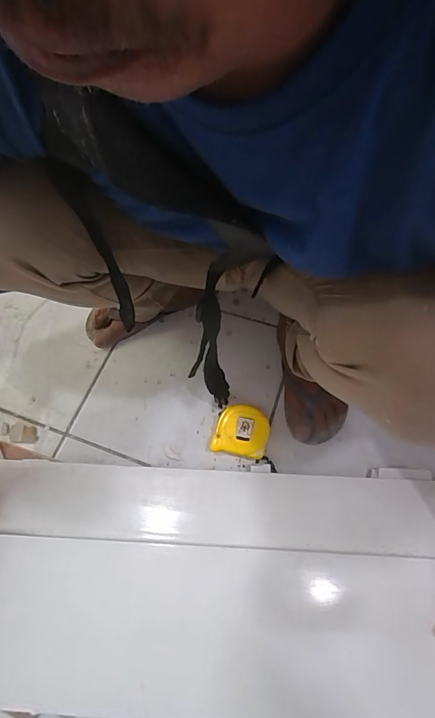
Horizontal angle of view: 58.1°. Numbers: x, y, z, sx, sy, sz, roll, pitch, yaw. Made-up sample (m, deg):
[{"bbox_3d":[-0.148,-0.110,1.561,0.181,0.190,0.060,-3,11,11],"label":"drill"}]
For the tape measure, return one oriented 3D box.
[{"bbox_3d":[0.036,0.110,0.587,0.078,0.043,0.070,9,64,7],"label":"tape measure"}]

